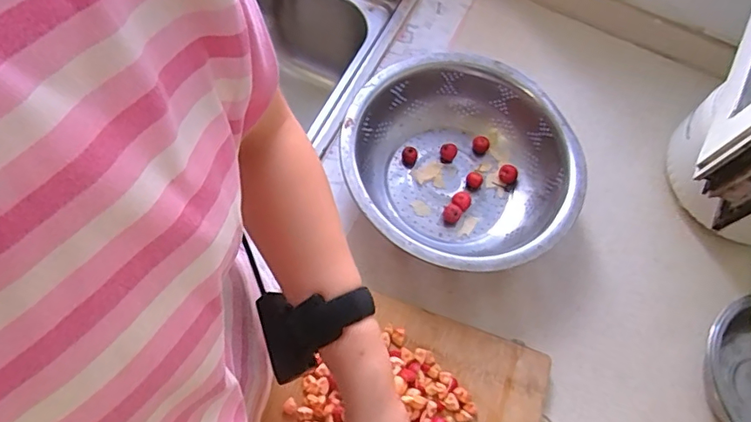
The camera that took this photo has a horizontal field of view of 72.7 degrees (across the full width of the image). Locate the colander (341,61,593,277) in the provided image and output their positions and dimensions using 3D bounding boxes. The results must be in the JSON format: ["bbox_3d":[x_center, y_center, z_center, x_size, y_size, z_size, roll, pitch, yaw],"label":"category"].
[{"bbox_3d":[0.099,-0.047,0.603,0.260,0.089,0.254,2,66,-5],"label":"colander"}]

